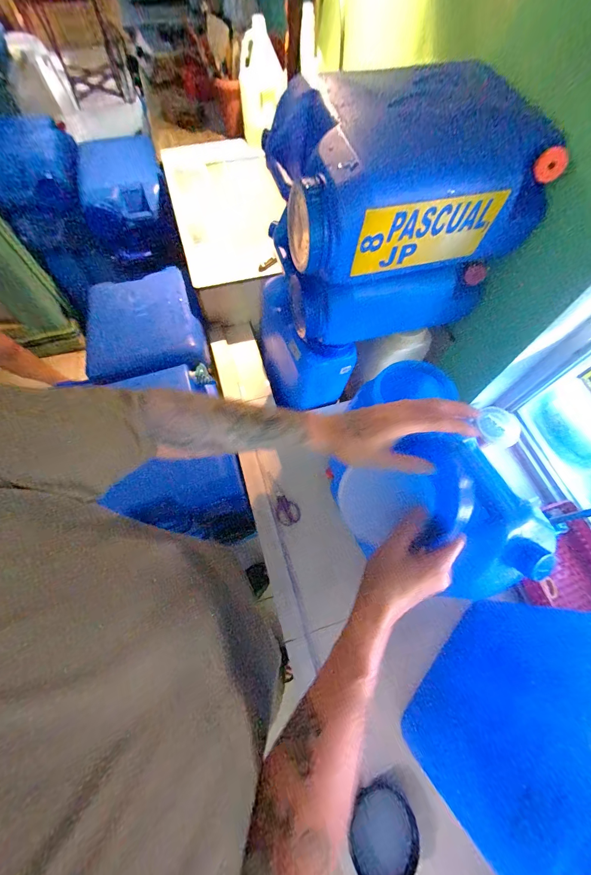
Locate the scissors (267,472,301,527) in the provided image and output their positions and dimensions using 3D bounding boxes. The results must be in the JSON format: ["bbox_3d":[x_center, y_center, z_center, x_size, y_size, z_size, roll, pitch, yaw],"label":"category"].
[{"bbox_3d":[-0.036,0.153,0.788,0.056,0.013,0.136,-25,83,-12],"label":"scissors"}]

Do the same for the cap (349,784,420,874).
[{"bbox_3d":[0.150,0.688,0.536,0.126,0.033,0.115,14,47,-16],"label":"cap"}]

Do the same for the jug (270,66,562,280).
[{"bbox_3d":[0.183,-0.438,0.526,0.423,0.163,0.261,-14,67,-8],"label":"jug"}]

